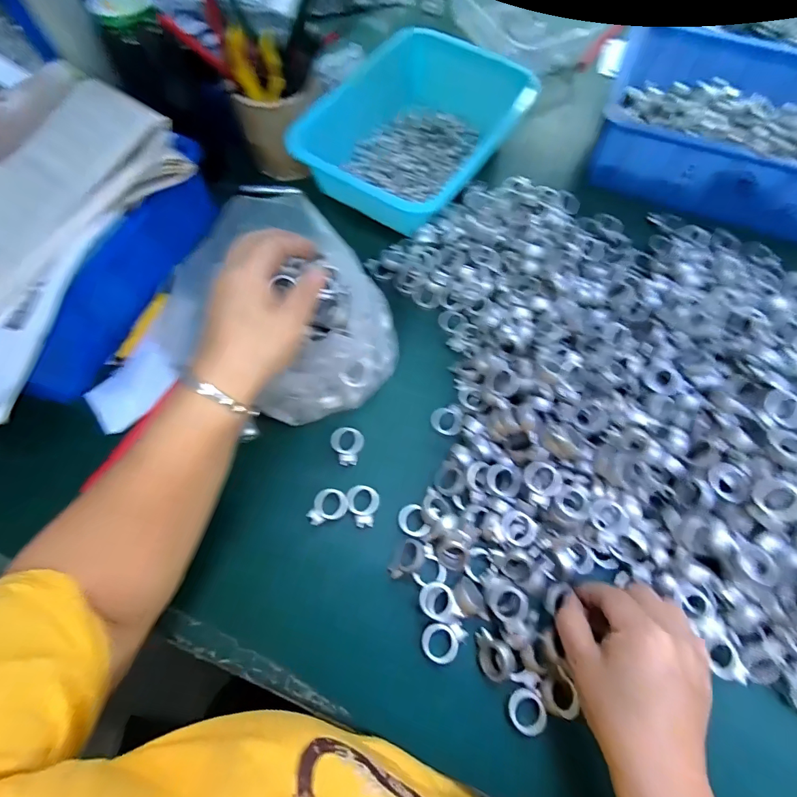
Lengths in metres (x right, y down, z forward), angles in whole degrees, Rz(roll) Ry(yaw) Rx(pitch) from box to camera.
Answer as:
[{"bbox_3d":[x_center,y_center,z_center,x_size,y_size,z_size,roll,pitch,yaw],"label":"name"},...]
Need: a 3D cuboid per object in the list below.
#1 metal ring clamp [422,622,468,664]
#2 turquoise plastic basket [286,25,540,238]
[{"bbox_3d":[0.034,0.187,0.317,0.028,0.012,0.031,38,73,15],"label":"metal ring clamp"},{"bbox_3d":[0.016,-0.319,0.481,0.174,0.059,0.246,29,71,12],"label":"turquoise plastic basket"}]

